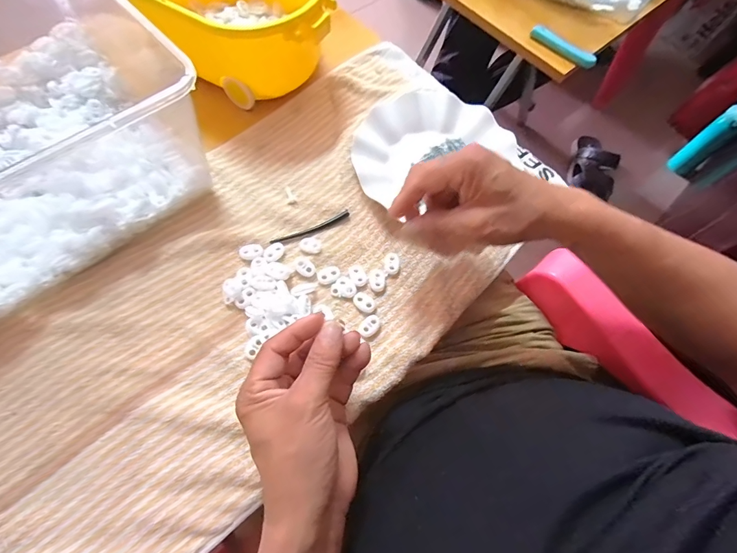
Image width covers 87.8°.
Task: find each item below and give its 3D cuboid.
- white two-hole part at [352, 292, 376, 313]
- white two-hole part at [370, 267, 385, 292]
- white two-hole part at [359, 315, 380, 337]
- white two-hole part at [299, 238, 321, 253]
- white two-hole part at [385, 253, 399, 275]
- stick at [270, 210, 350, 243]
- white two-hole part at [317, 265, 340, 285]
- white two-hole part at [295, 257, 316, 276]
[{"bbox_3d":[-0.004,0.025,0.363,0.023,0.004,0.016,38,71,16],"label":"white two-hole part"},{"bbox_3d":[0.009,0.003,0.375,0.015,0.006,0.024,-1,65,-1],"label":"white two-hole part"},{"bbox_3d":[0.001,0.045,0.354,0.022,0.004,0.015,-42,72,-17],"label":"white two-hole part"},{"bbox_3d":[-0.058,-0.031,0.384,0.022,0.005,0.016,10,66,4],"label":"white two-hole part"},{"bbox_3d":[0.024,-0.013,0.384,0.014,0.005,0.022,-4,65,-2],"label":"white two-hole part"},{"bbox_3d":[-0.058,-0.049,0.392,0.085,0.005,0.009,-26,68,-11],"label":"stick"},{"bbox_3d":[-0.038,-0.002,0.373,0.022,0.004,0.015,-25,68,-11],"label":"white two-hole part"},{"bbox_3d":[-0.062,-0.009,0.373,0.022,0.004,0.014,42,75,-9],"label":"white two-hole part"}]

